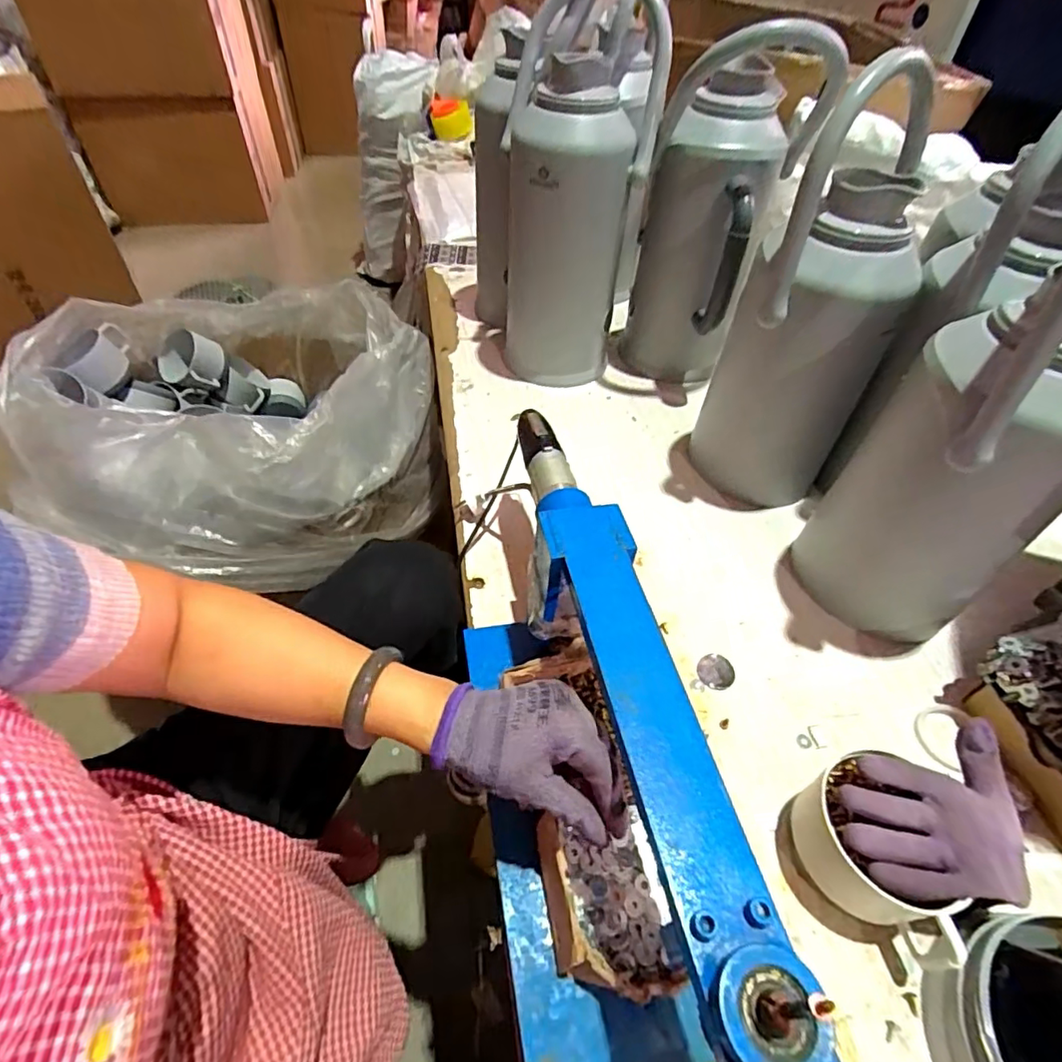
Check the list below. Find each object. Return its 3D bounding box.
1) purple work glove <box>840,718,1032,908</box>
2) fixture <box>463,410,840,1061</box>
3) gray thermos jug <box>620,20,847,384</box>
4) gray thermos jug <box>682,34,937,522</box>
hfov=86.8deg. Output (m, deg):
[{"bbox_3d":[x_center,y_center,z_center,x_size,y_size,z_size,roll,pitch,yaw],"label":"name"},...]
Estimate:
[{"bbox_3d":[0.297,0.210,0.405,0.131,0.051,0.100,-10,50,-11],"label":"purple work glove"},{"bbox_3d":[0.021,0.116,0.449,0.131,0.188,0.486,-8,49,-9],"label":"fixture"},{"bbox_3d":[0.245,-0.395,0.761,0.169,0.431,0.166,15,50,11],"label":"gray thermos jug"},{"bbox_3d":[0.310,-0.228,0.627,0.162,0.413,0.180,19,50,14],"label":"gray thermos jug"}]

